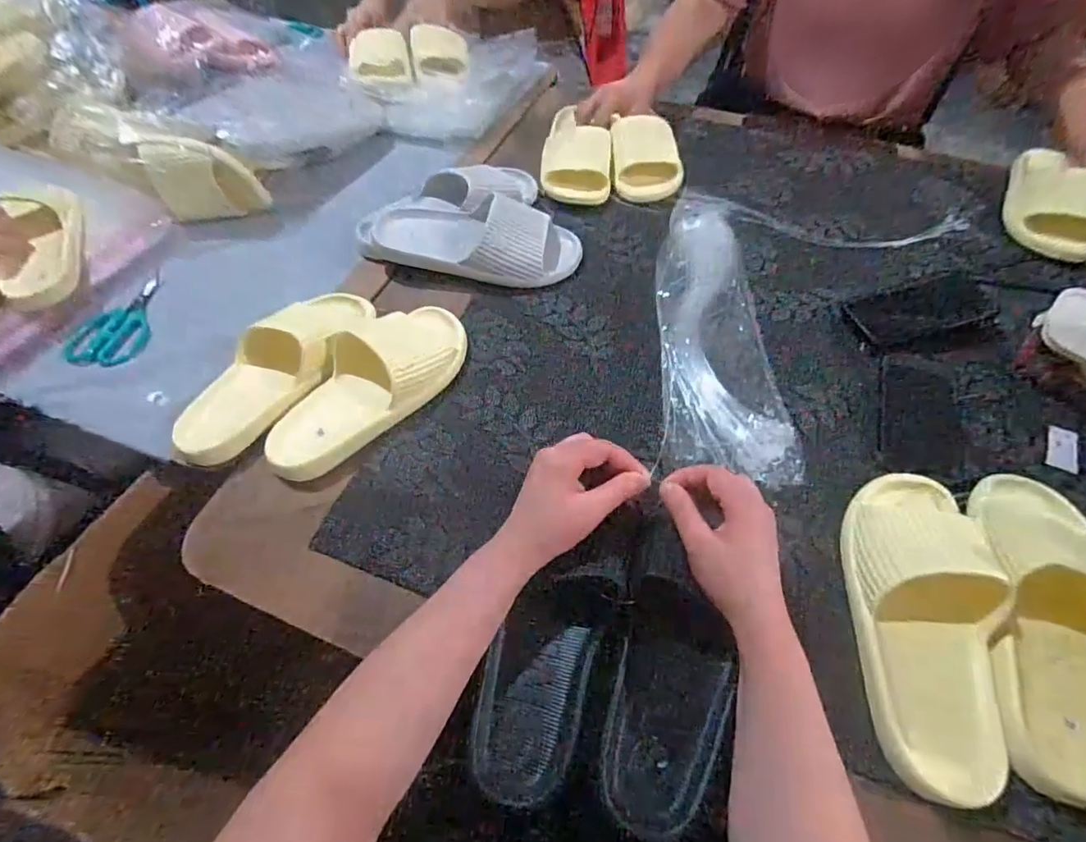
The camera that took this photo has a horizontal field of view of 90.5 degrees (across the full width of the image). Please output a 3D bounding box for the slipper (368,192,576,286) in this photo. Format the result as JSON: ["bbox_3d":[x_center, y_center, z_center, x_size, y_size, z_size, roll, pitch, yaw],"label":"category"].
[{"bbox_3d":[-0.088,-0.226,0.677,0.268,0.071,0.091,2,56,2],"label":"slipper"}]

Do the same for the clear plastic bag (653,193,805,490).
[{"bbox_3d":[0.202,-0.121,0.630,0.131,0.027,0.416,4,56,4],"label":"clear plastic bag"}]

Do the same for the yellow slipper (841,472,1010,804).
[{"bbox_3d":[0.308,0.147,0.427,0.097,0.062,0.253,11,57,9],"label":"yellow slipper"}]

